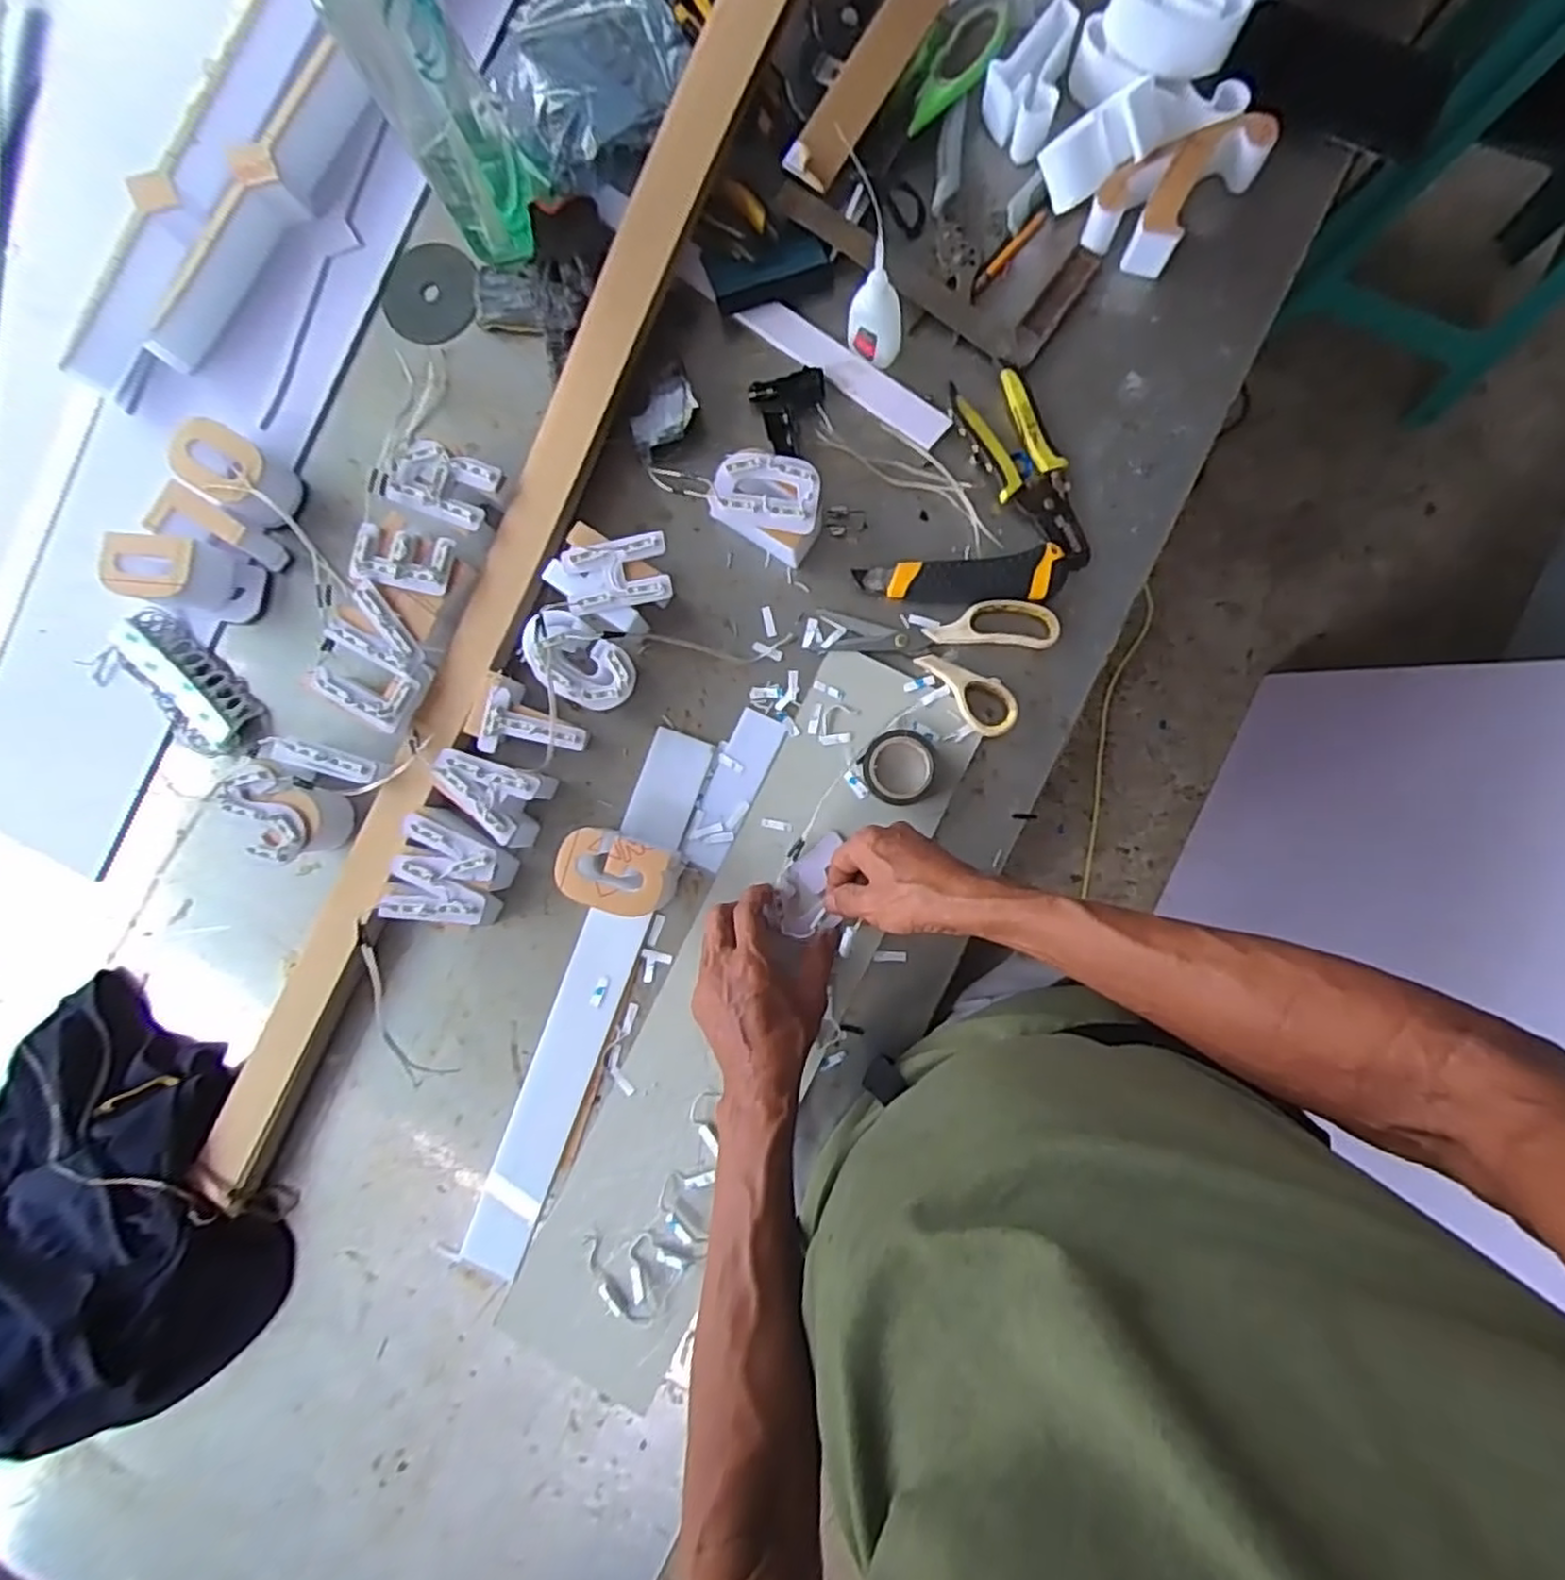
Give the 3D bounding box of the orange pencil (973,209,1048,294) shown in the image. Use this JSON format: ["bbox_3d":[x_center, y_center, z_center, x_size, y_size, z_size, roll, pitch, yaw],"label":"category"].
[{"bbox_3d":[0.184,-0.438,0.600,0.081,0.007,0.010,-45,83,3],"label":"orange pencil"}]

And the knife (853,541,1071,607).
[{"bbox_3d":[0.141,-0.166,0.582,0.158,0.016,0.039,-3,87,4],"label":"knife"}]

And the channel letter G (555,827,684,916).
[{"bbox_3d":[-0.127,0.063,0.575,0.082,0.047,0.057,13,89,5],"label":"channel letter G"}]

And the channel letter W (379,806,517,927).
[{"bbox_3d":[-0.262,0.066,0.590,0.079,0.056,0.084,18,89,5],"label":"channel letter W"}]

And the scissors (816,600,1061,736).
[{"bbox_3d":[0.119,-0.122,0.581,0.170,0.012,0.104,25,90,5],"label":"scissors"}]

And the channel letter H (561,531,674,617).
[{"bbox_3d":[-0.130,-0.169,0.575,0.081,0.018,0.051,-11,87,4],"label":"channel letter H"}]

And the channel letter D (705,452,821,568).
[{"bbox_3d":[-0.008,-0.227,0.585,0.089,0.048,0.068,28,90,5],"label":"channel letter D"}]

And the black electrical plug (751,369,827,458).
[{"bbox_3d":[0.009,-0.311,0.612,0.061,0.018,0.064,-11,87,4],"label":"black electrical plug"}]

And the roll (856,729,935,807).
[{"bbox_3d":[0.091,-0.017,0.573,0.055,0.019,0.057,0,88,4],"label":"roll"}]

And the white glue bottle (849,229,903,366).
[{"bbox_3d":[0.071,-0.367,0.558,0.038,0.091,0.029,37,91,5],"label":"white glue bottle"}]

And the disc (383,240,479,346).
[{"bbox_3d":[-0.313,-0.438,0.651,0.087,0.005,0.095,0,85,5],"label":"disc"}]

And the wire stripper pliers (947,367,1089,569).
[{"bbox_3d":[0.196,-0.251,0.578,0.061,0.020,0.164,-28,86,3],"label":"wire stripper pliers"}]

